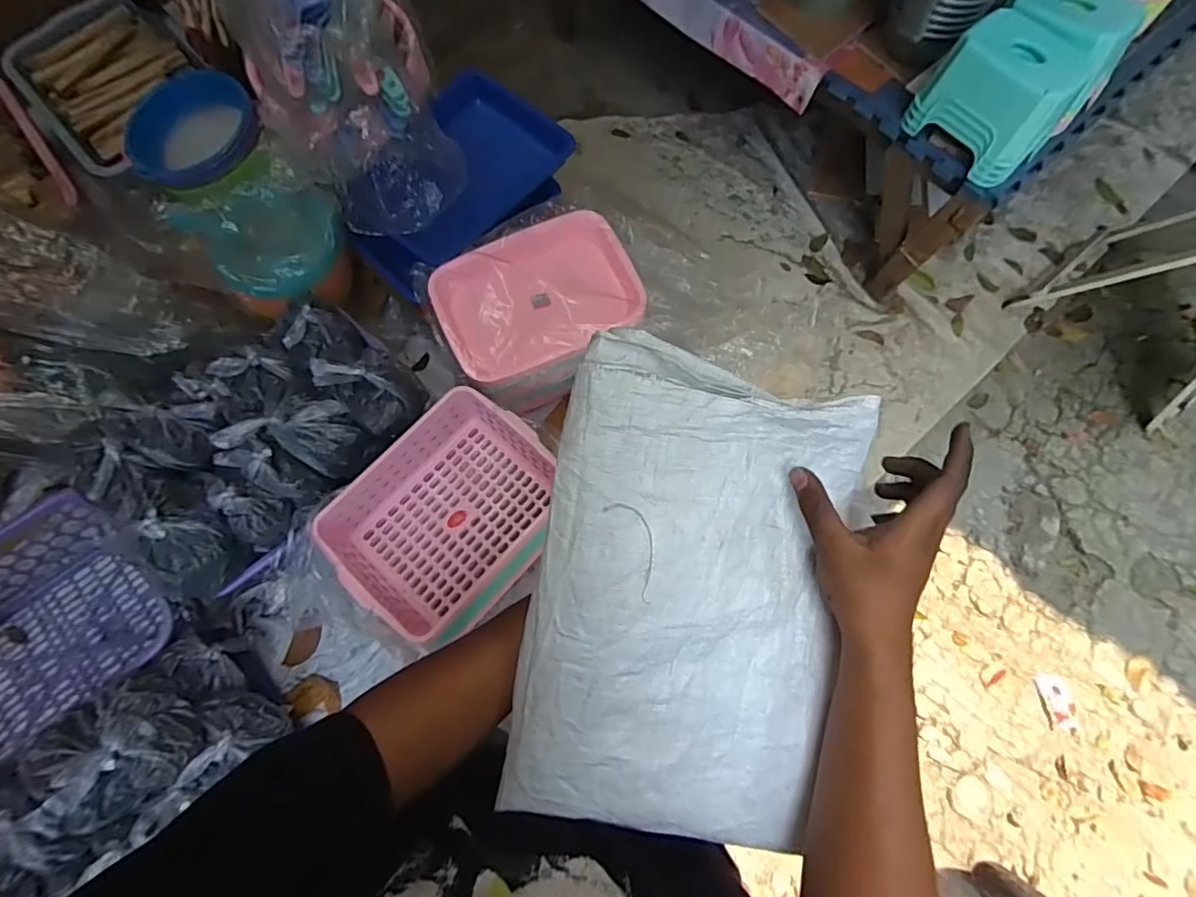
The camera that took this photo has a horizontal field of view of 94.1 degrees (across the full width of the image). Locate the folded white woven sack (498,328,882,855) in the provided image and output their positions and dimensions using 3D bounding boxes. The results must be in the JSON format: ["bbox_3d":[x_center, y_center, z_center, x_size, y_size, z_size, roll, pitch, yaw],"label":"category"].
[{"bbox_3d":[0.069,0.110,0.408,0.224,0.027,0.340,11,89,-11],"label":"folded white woven sack"}]

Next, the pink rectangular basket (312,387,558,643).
[{"bbox_3d":[-0.212,0.083,0.793,0.224,0.109,0.310,39,77,12],"label":"pink rectangular basket"}]

